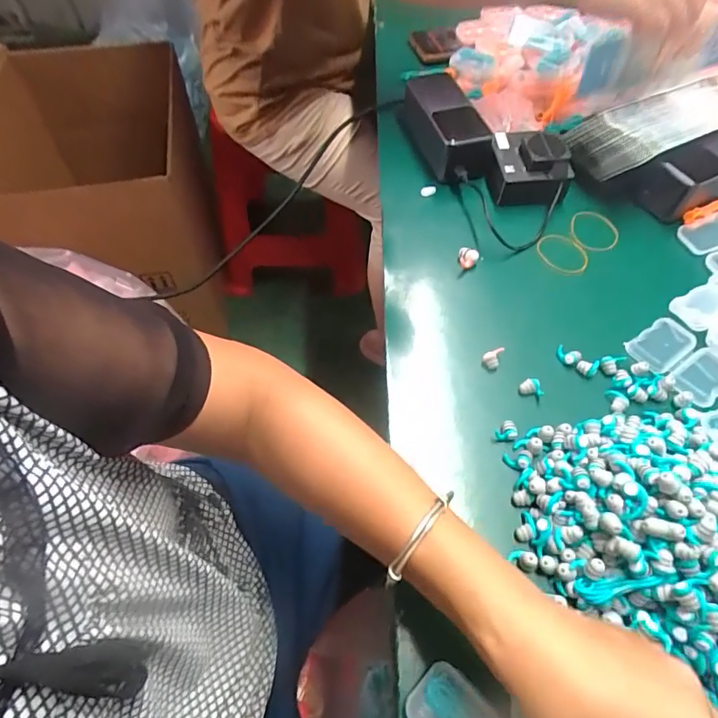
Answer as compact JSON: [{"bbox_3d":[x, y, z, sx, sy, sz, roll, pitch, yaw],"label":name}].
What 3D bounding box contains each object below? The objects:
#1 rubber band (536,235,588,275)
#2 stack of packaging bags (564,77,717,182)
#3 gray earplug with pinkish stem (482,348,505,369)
[{"bbox_3d":[0.197,-0.102,0.461,0.050,0.006,0.042,42,73,19],"label":"rubber band"},{"bbox_3d":[0.308,-0.233,0.476,0.173,0.032,0.082,-17,60,-11],"label":"stack of packaging bags"},{"bbox_3d":[0.111,-0.002,0.395,0.013,0.012,0.018,29,63,18],"label":"gray earplug with pinkish stem"}]

